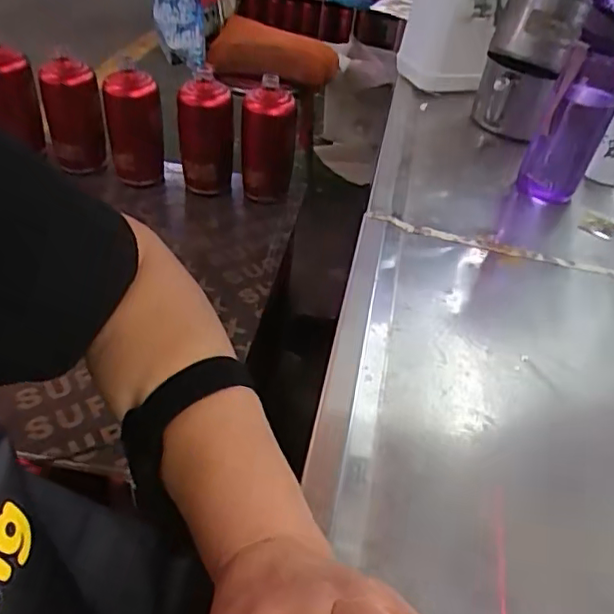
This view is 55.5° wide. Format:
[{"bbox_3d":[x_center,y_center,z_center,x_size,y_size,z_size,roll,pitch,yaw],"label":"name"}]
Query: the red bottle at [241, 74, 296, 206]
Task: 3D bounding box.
[{"bbox_3d":[-0.061,-0.244,0.885,0.074,0.172,0.079,-1,41,-8],"label":"red bottle"}]

